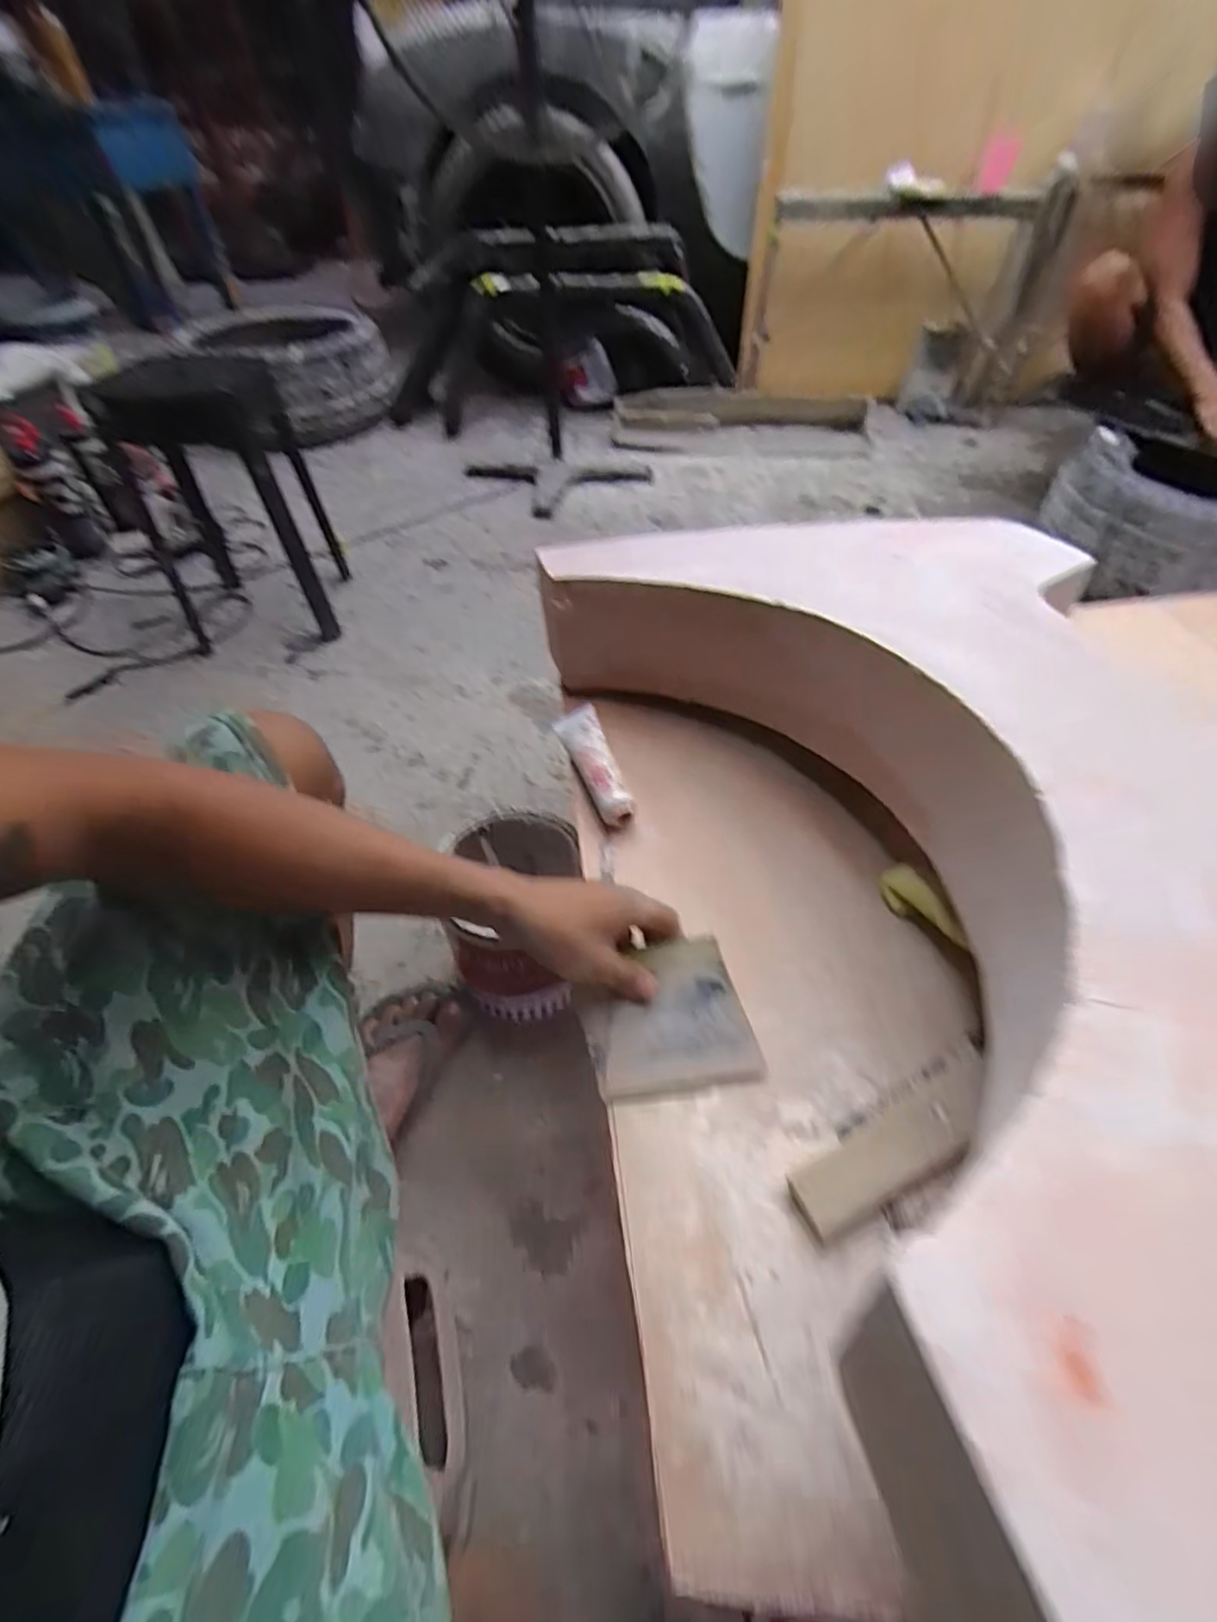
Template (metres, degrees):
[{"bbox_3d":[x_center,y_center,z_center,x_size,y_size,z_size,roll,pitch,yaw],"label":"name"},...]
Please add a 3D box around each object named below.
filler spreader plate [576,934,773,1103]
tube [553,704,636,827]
[{"bbox_3d":[0.042,0.154,0.469,0.120,0.005,0.103,-10,75,-4],"label":"filler spreader plate"},{"bbox_3d":[-0.015,-0.052,0.653,0.042,0.027,0.169,-15,51,-11],"label":"tube"}]

